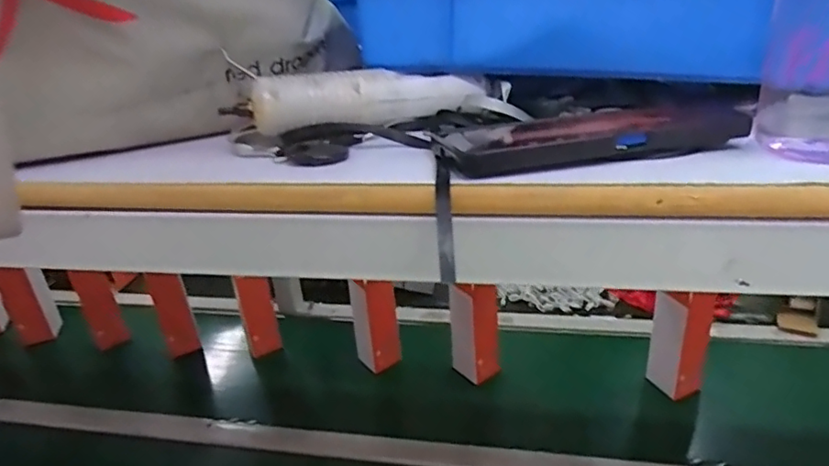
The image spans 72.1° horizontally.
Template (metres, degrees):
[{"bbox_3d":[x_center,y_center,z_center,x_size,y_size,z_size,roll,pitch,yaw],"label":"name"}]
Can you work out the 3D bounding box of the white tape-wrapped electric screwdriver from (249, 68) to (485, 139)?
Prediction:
[{"bbox_3d":[-0.031,-0.097,0.395,0.153,0.036,0.036,-7,25,-6],"label":"white tape-wrapped electric screwdriver"}]

